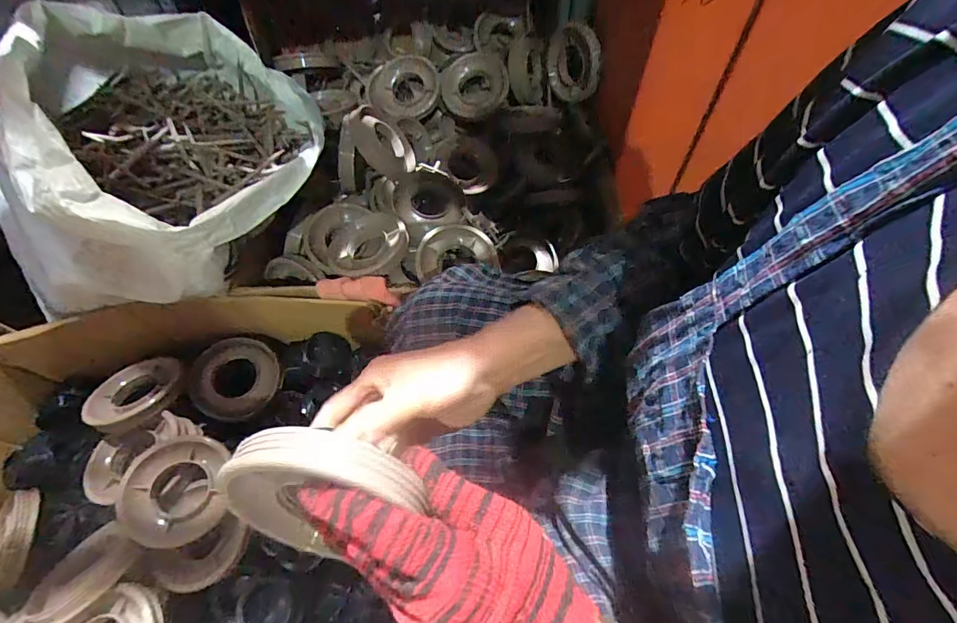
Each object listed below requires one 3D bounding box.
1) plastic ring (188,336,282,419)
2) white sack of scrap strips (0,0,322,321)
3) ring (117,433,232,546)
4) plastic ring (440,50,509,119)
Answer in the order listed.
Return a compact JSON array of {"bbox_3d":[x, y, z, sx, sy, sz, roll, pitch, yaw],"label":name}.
[{"bbox_3d":[-0.375,0.105,0.663,0.122,0.032,0.122,8,65,-18],"label":"plastic ring"},{"bbox_3d":[-0.424,-0.233,0.574,0.406,0.273,0.398,3,59,4],"label":"white sack of scrap strips"},{"bbox_3d":[-0.376,0.222,0.535,0.125,0.031,0.125,12,59,-22],"label":"ring"},{"bbox_3d":[-0.008,-0.436,0.817,0.126,0.021,0.118,-1,101,-3],"label":"plastic ring"}]

